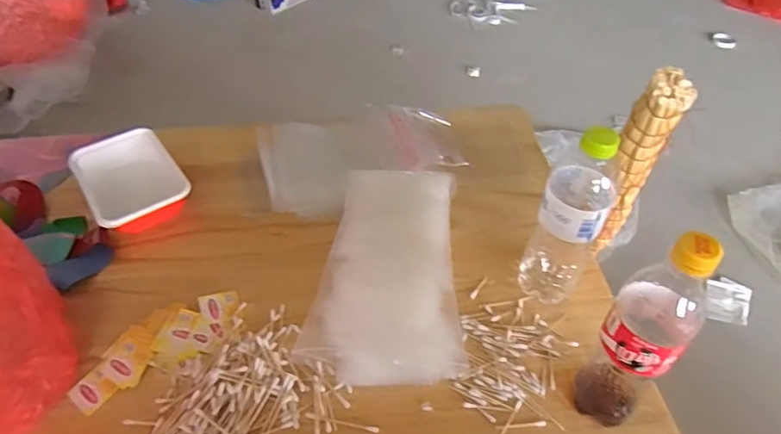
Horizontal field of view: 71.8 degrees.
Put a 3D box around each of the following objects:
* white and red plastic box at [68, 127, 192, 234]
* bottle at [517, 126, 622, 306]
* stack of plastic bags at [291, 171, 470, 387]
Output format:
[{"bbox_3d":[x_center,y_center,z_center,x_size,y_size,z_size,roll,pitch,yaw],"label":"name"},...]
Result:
[{"bbox_3d":[-0.346,-0.048,0.721,0.120,0.045,0.161,-29,54,-26],"label":"white and red plastic box"},{"bbox_3d":[0.190,0.001,0.565,0.069,0.229,0.082,20,49,17],"label":"bottle"},{"bbox_3d":[-0.007,0.059,0.609,0.164,0.012,0.249,3,64,-5],"label":"stack of plastic bags"}]

